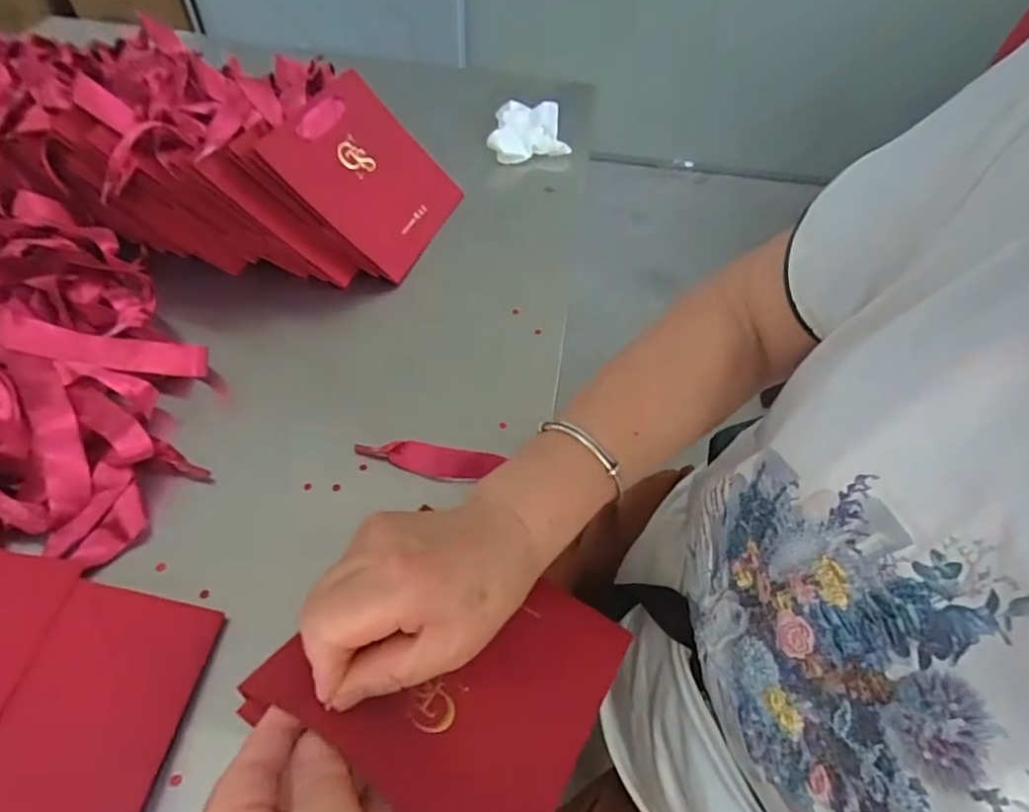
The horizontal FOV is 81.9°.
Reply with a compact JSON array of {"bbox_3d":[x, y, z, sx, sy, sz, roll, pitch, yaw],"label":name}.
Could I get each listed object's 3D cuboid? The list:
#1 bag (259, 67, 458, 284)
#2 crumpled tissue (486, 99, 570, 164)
[{"bbox_3d":[-0.119,-0.195,0.499,0.013,0.139,0.127,-9,43,48],"label":"bag"},{"bbox_3d":[0.013,-0.291,0.619,0.080,0.026,0.092,-1,52,-4],"label":"crumpled tissue"}]

